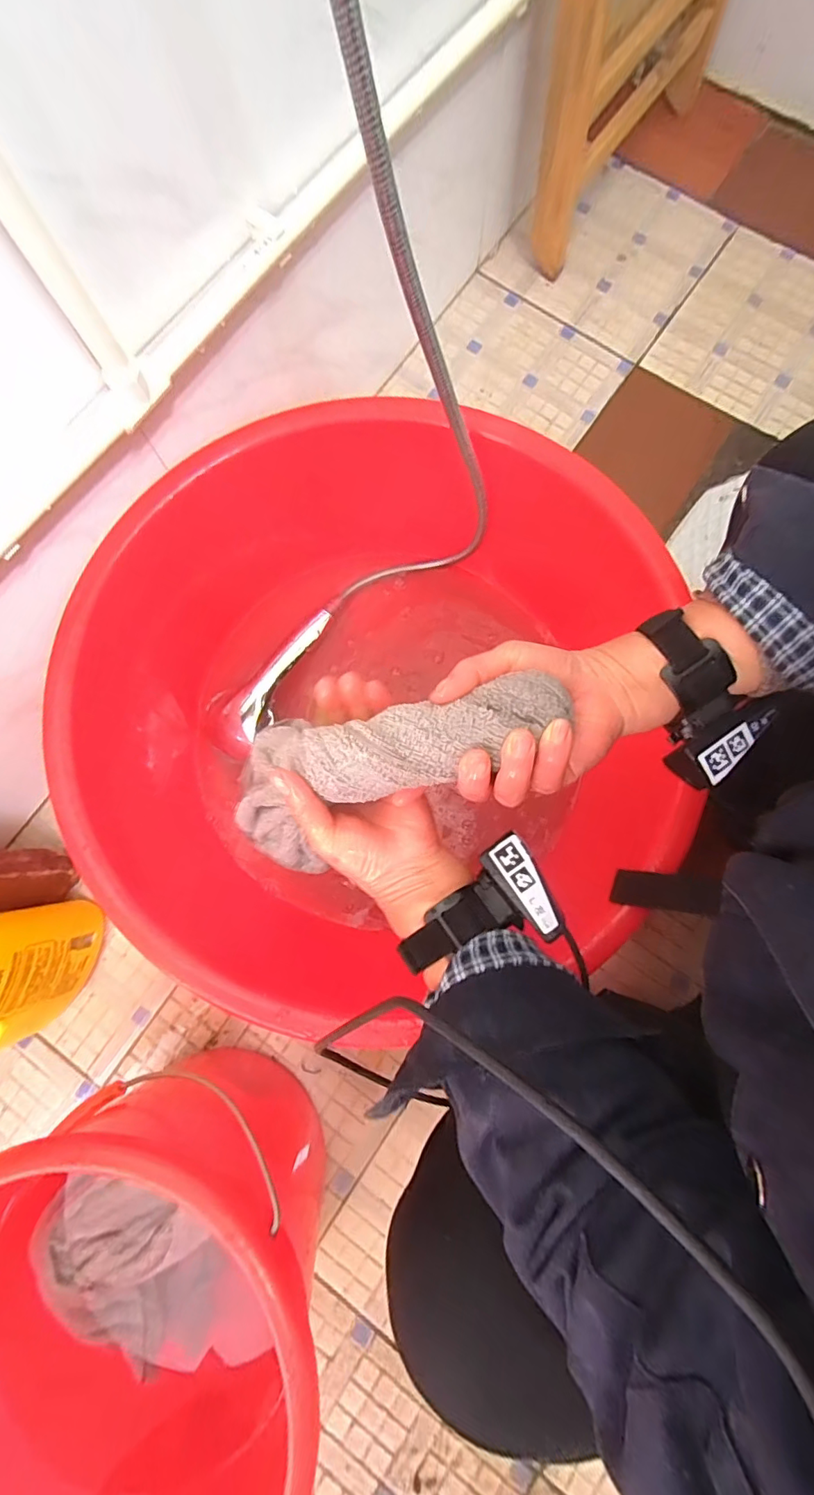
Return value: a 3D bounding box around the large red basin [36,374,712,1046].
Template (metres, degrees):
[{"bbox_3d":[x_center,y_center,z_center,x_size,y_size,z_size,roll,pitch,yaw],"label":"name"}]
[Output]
[{"bbox_3d":[-0.050,-0.046,0.540,0.531,0.181,0.571,0,79,1],"label":"large red basin"}]

